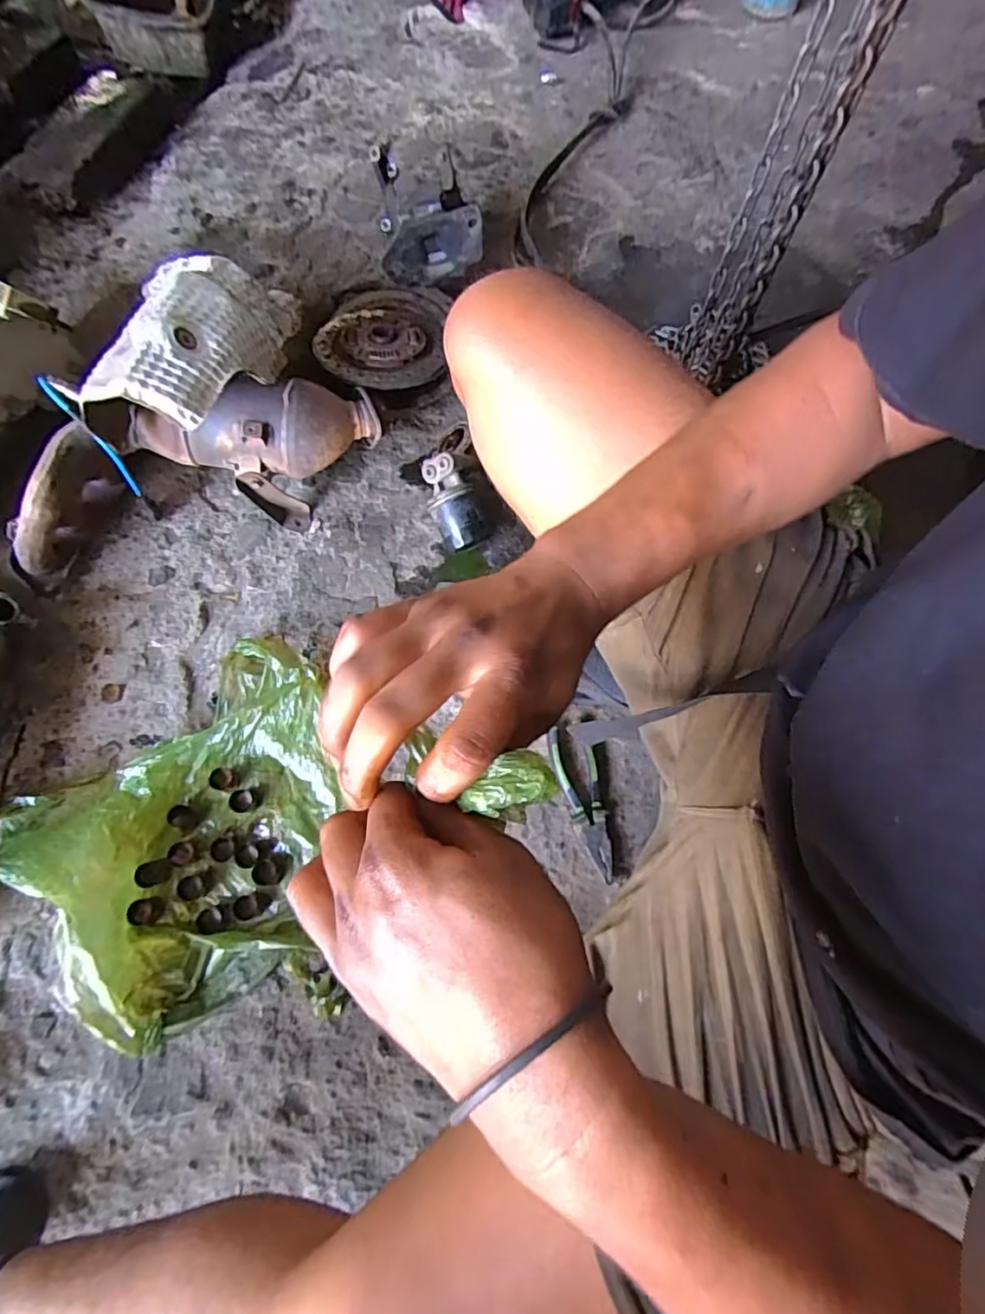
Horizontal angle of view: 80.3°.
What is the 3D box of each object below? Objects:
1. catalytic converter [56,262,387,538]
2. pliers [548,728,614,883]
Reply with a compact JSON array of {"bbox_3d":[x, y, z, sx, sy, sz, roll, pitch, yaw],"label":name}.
[{"bbox_3d":[-0.305,-0.318,0.719,0.219,0.229,0.285,43,77,12],"label":"catalytic converter"},{"bbox_3d":[0.107,0.175,0.698,0.054,0.016,0.176,-7,73,-4],"label":"pliers"}]

